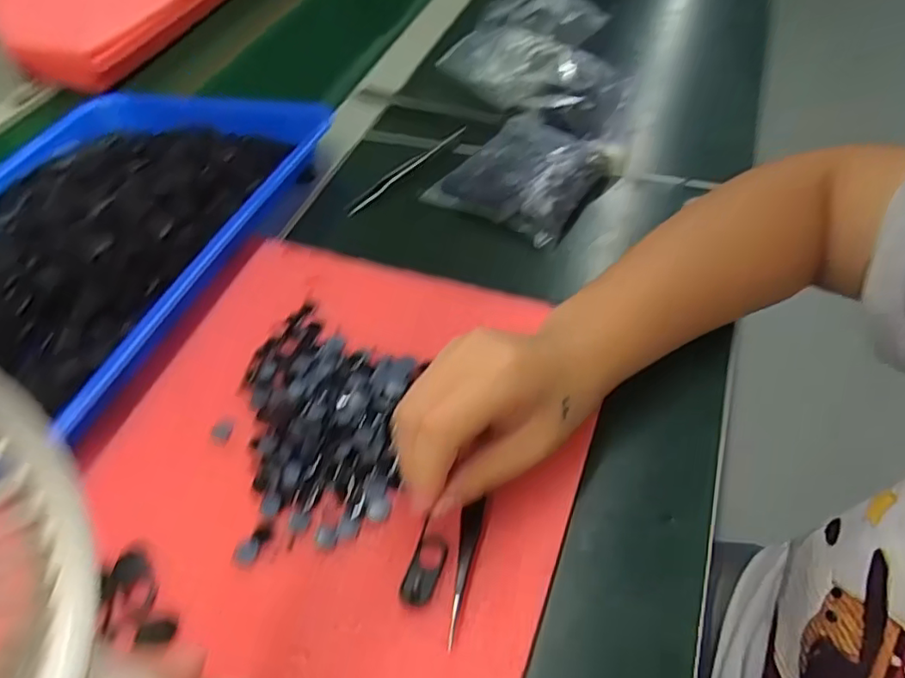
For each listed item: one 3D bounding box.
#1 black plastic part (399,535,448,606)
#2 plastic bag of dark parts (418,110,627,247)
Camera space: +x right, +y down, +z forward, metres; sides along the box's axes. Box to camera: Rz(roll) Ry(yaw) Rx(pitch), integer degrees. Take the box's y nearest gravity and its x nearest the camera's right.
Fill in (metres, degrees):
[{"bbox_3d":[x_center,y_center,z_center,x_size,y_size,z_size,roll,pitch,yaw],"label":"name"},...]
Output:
[{"bbox_3d":[-0.012,0.100,0.266,0.014,0.007,0.029,13,52,15],"label":"black plastic part"},{"bbox_3d":[0.054,-0.122,0.431,0.093,0.022,0.114,29,57,25],"label":"plastic bag of dark parts"}]

